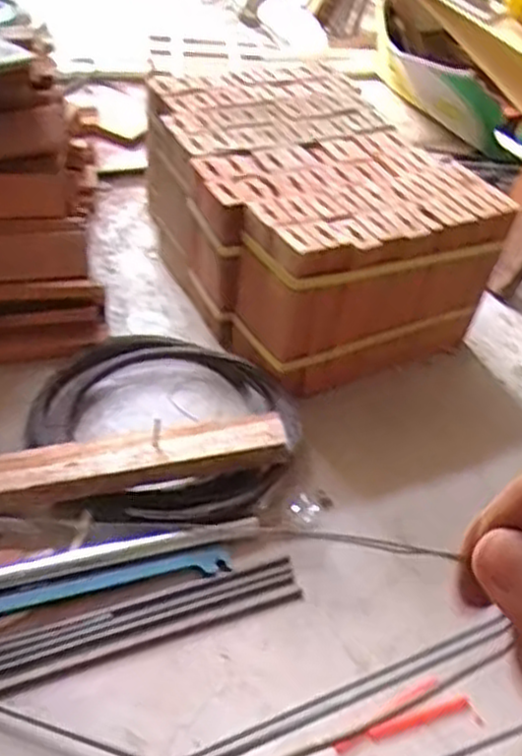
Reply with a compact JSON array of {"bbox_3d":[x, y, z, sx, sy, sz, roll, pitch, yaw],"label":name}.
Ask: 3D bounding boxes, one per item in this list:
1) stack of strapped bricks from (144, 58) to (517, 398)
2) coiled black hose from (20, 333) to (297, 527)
[{"bbox_3d":[0.051,-0.263,1.233,0.355,0.244,0.558,-17,47,-25],"label":"stack of strapped bricks"},{"bbox_3d":[-0.131,0.057,1.041,0.324,0.054,0.364,-22,49,-28],"label":"coiled black hose"}]

